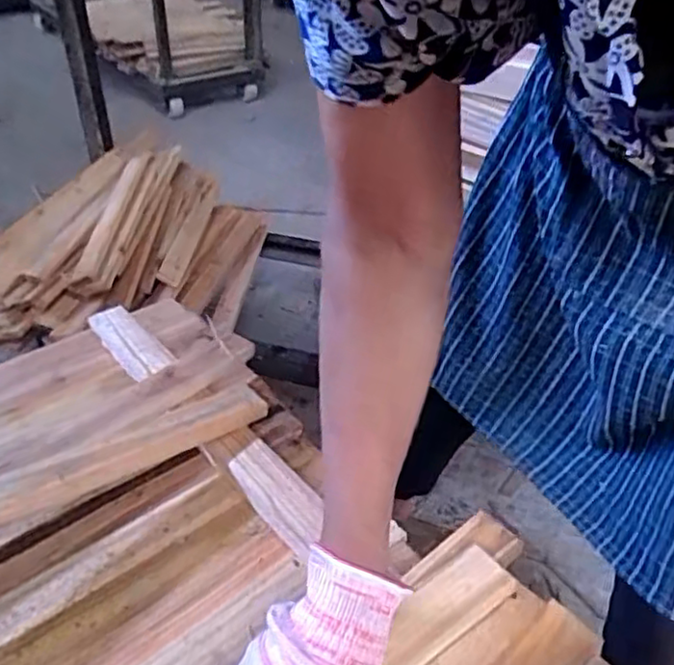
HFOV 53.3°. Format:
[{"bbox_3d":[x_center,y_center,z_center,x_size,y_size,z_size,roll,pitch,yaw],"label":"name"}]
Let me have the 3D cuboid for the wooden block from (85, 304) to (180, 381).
[{"bbox_3d":[-0.236,0.010,0.770,0.049,0.019,0.139,-27,44,-29],"label":"wooden block"}]

